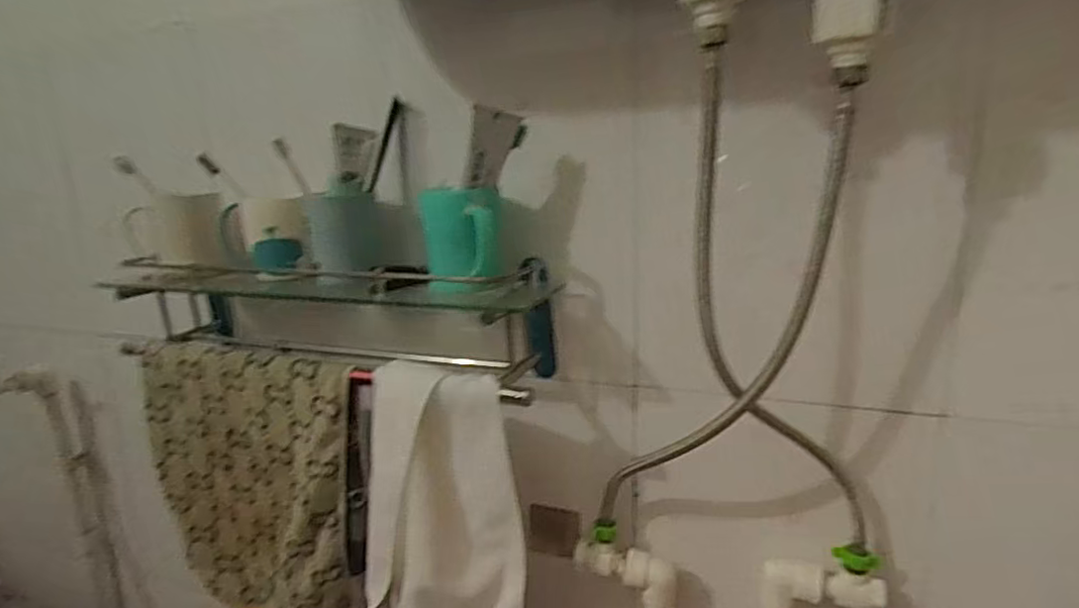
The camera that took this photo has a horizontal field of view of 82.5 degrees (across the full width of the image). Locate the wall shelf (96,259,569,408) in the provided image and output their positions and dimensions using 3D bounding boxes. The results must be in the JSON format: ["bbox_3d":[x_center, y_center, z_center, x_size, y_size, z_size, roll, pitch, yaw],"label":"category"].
[{"bbox_3d":[-0.268,0.008,0.772,0.593,0.124,0.157,3,14,23],"label":"wall shelf"}]

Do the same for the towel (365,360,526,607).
[{"bbox_3d":[-0.110,0.221,0.660,0.181,0.307,0.035,0,13,13],"label":"towel"}]

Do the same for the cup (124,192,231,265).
[{"bbox_3d":[-0.471,-0.092,0.798,0.109,0.090,0.081,-8,14,-22],"label":"cup"}]

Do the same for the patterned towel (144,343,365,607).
[{"bbox_3d":[-0.365,0.237,0.786,0.329,0.357,0.058,4,15,26],"label":"patterned towel"}]

